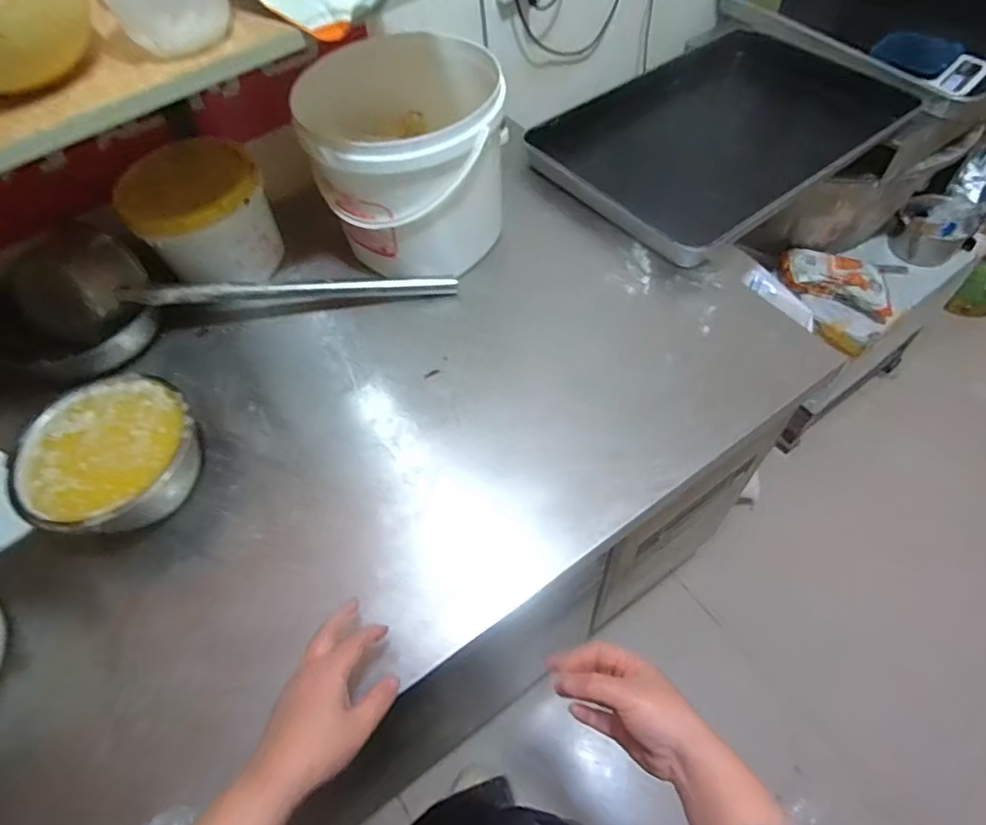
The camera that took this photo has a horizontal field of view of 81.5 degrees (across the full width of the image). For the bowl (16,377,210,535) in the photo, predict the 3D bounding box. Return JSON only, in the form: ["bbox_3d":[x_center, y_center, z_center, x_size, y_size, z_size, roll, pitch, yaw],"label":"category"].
[{"bbox_3d":[-0.434,0.055,0.669,0.179,0.098,0.185,-2,56,2],"label":"bowl"}]

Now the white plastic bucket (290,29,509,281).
[{"bbox_3d":[-0.113,-0.345,0.799,0.247,0.262,0.234,-2,56,2],"label":"white plastic bucket"}]

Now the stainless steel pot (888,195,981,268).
[{"bbox_3d":[1.020,-0.421,1.322,0.157,0.095,0.157,-2,56,2],"label":"stainless steel pot"}]

